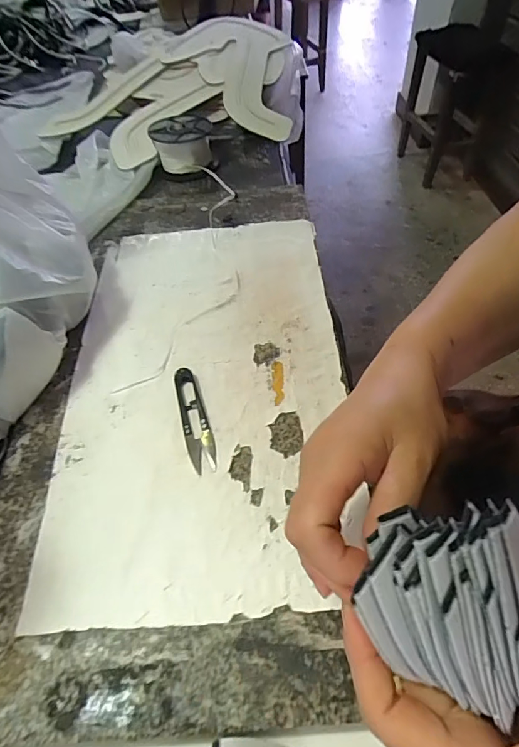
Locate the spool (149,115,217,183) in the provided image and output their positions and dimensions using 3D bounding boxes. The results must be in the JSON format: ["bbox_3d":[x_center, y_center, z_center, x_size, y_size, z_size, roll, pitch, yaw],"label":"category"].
[{"bbox_3d":[-0.114,-0.346,0.669,0.089,0.055,0.104,-10,51,-3],"label":"spool"}]

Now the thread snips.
[{"bbox_3d":[-0.057,0.036,0.379,0.023,0.009,0.103,-15,51,-8],"label":"thread snips"}]

